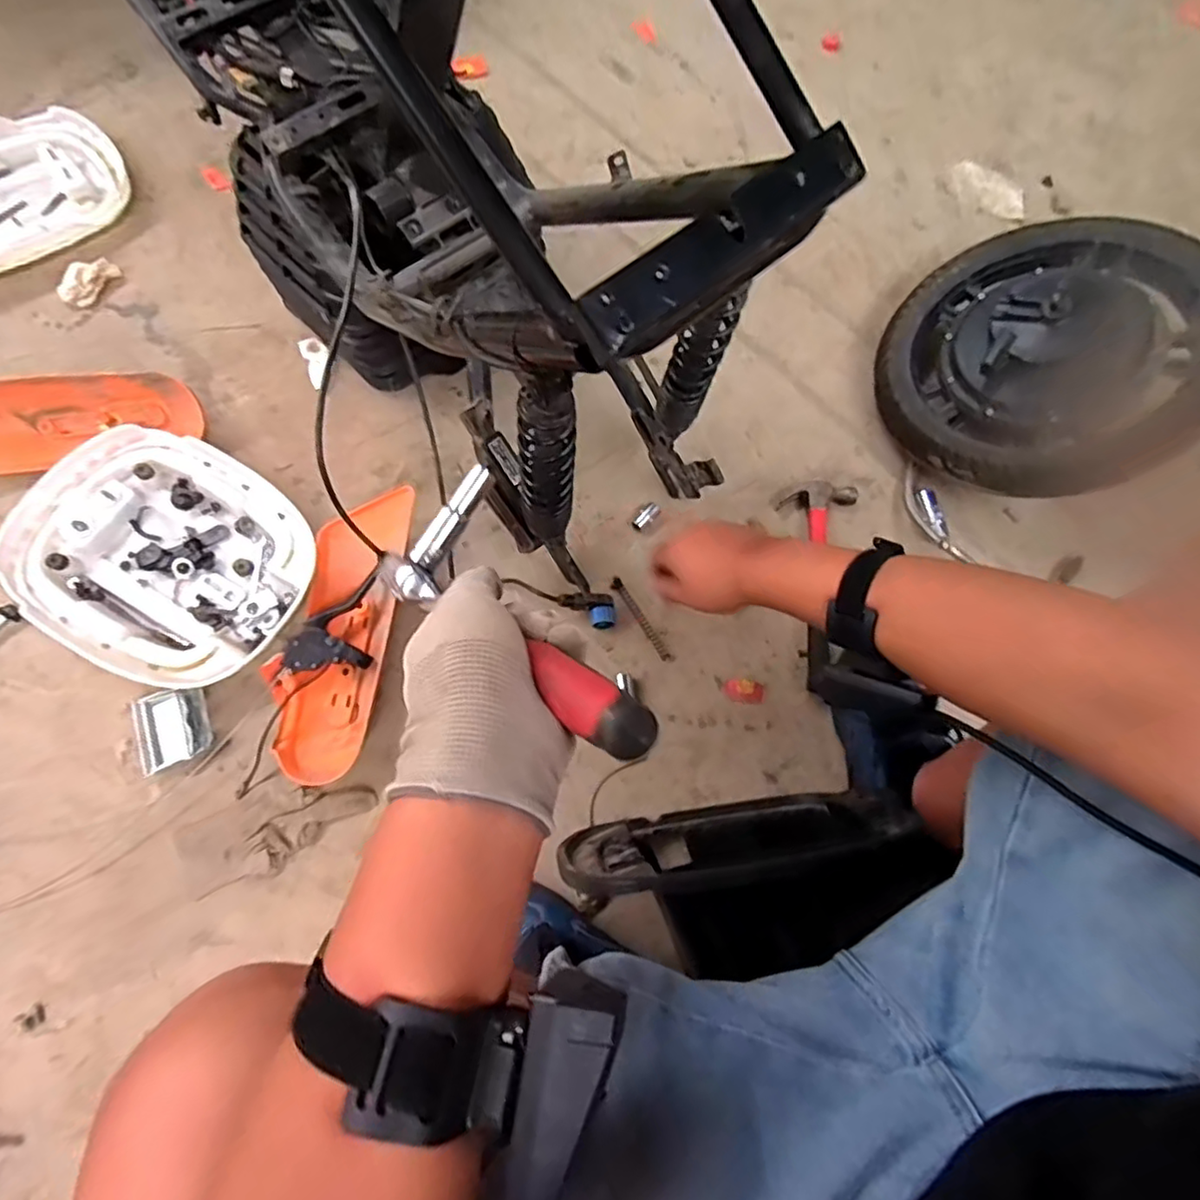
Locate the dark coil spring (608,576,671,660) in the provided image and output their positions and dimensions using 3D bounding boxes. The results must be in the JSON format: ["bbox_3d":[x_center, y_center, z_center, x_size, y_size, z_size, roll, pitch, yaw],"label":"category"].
[{"bbox_3d":[0.050,0.024,0.781,0.014,0.012,0.124,-31,74,-12],"label":"dark coil spring"}]

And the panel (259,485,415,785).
[{"bbox_3d":[-0.310,0.029,0.719,0.139,0.065,0.346,12,70,3],"label":"panel"}]

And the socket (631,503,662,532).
[{"bbox_3d":[0.060,-0.108,0.810,0.042,0.012,0.020,-43,76,-1],"label":"socket"}]

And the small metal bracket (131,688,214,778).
[{"bbox_3d":[-0.484,0.141,0.705,0.085,0.019,0.087,-19,71,-8],"label":"small metal bracket"}]

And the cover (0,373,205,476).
[{"bbox_3d":[-0.686,-0.229,0.792,0.339,0.080,0.104,-5,70,-3],"label":"cover"}]

